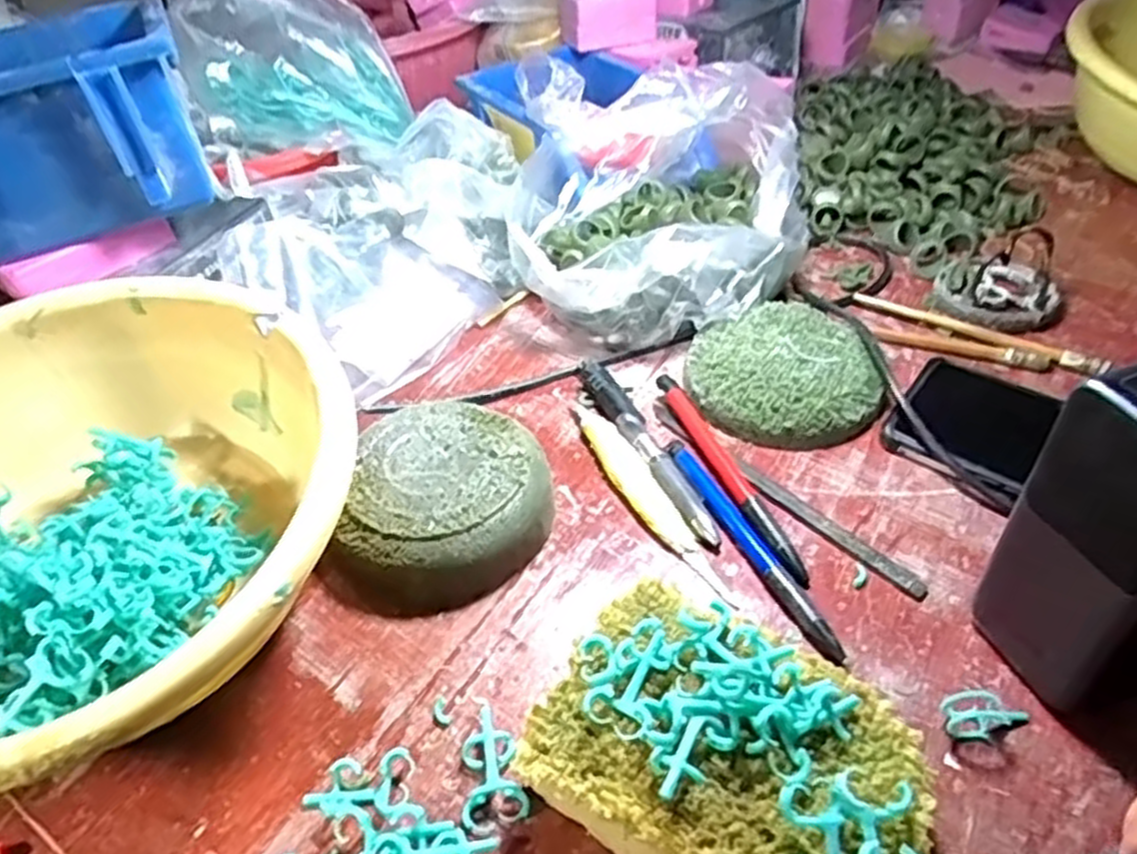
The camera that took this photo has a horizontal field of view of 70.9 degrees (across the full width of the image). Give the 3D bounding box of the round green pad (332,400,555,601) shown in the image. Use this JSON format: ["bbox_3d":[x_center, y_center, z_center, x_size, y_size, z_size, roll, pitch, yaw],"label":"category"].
[{"bbox_3d":[-0.055,0.035,0.378,0.090,0.036,0.095,-2,43,1],"label":"round green pad"}]

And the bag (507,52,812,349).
[{"bbox_3d":[0.056,-0.148,0.516,0.188,0.104,0.202,2,43,6],"label":"bag"}]

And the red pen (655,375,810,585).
[{"bbox_3d":[0.081,0.020,0.399,0.017,0.012,0.141,-15,44,-13],"label":"red pen"}]

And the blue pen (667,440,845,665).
[{"bbox_3d":[0.081,0.052,0.368,0.011,0.008,0.135,-17,45,-15],"label":"blue pen"}]

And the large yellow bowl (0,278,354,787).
[{"bbox_3d":[-0.198,0.045,0.331,0.219,0.099,0.216,-2,43,1],"label":"large yellow bowl"}]

